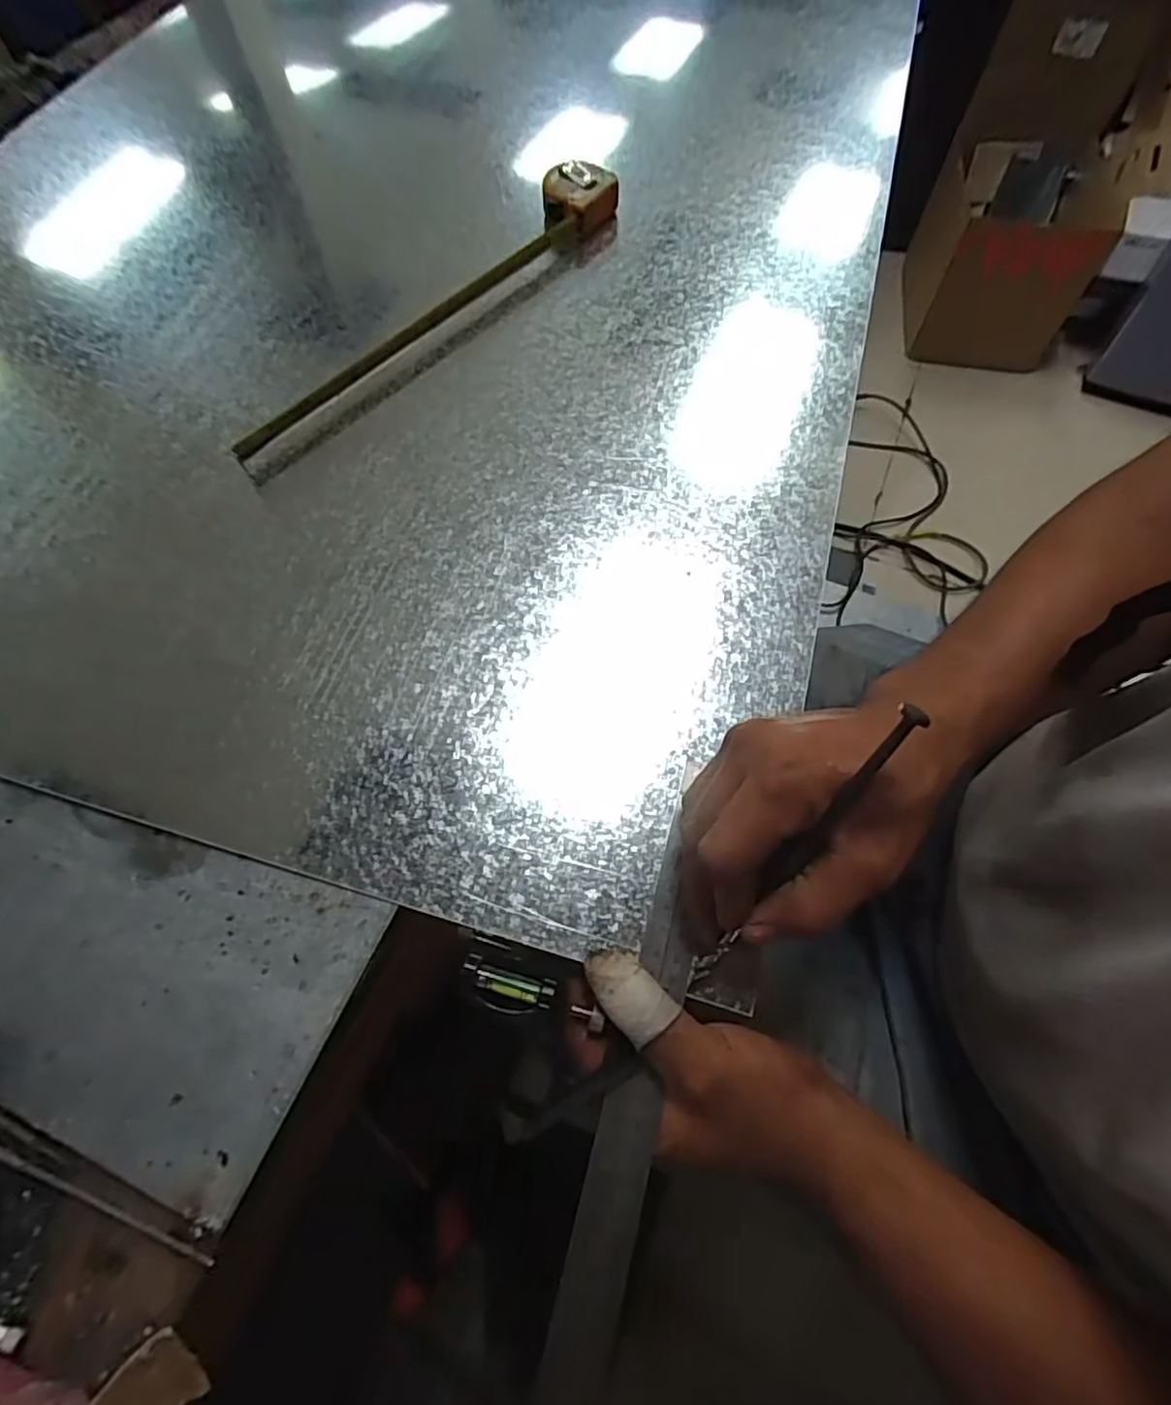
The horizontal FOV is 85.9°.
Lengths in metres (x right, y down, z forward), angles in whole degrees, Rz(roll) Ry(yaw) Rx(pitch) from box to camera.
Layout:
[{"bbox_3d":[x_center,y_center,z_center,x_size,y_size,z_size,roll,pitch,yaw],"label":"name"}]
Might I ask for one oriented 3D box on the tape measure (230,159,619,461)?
[{"bbox_3d":[-0.115,-0.308,0.475,0.048,0.034,0.382,39,71,16],"label":"tape measure"}]

